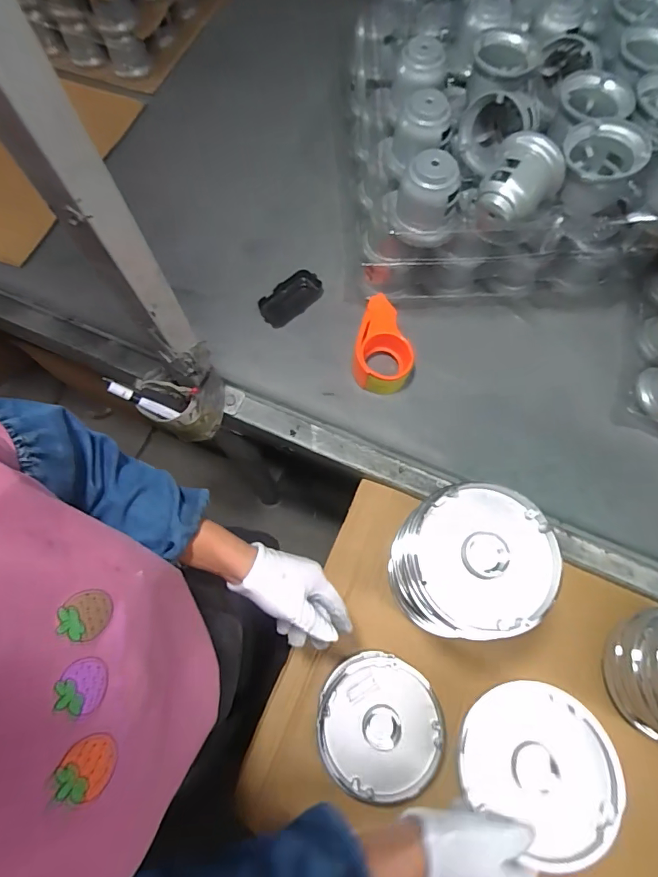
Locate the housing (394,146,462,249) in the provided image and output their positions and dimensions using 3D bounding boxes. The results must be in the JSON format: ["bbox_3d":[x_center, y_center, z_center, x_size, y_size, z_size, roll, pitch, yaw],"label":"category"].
[{"bbox_3d":[0.126,-0.306,0.570,0.076,0.085,0.066,11,70,4],"label":"housing"}]

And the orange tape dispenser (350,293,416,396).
[{"bbox_3d":[0.089,-0.143,0.697,0.092,0.066,0.133,12,72,5],"label":"orange tape dispenser"}]

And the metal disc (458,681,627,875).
[{"bbox_3d":[0.202,0.310,0.424,0.137,0.014,0.130,-6,65,13],"label":"metal disc"}]

